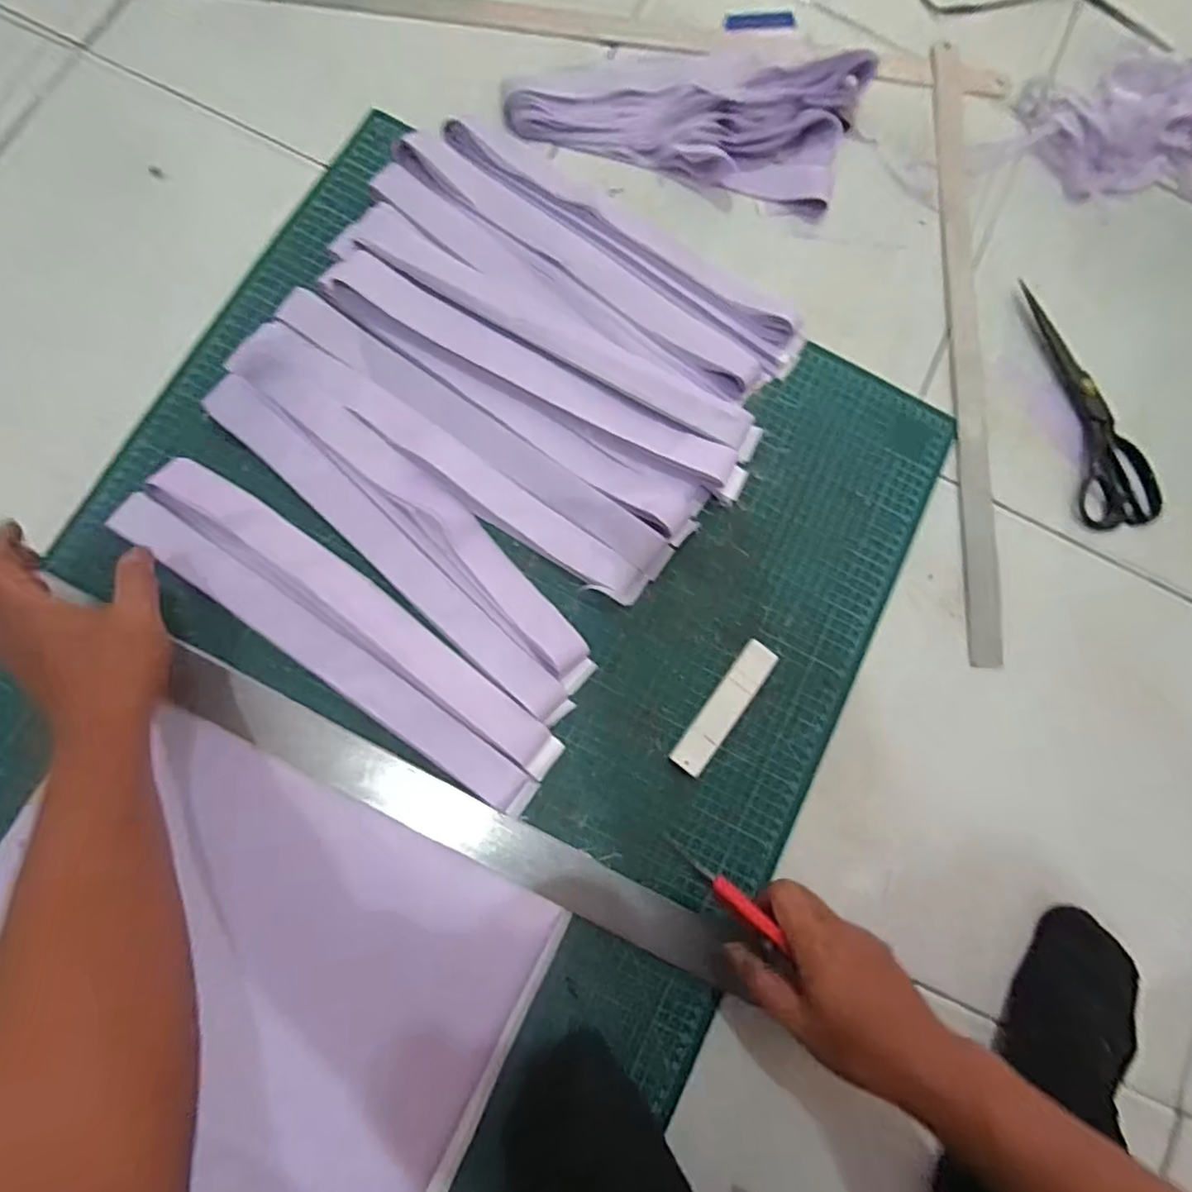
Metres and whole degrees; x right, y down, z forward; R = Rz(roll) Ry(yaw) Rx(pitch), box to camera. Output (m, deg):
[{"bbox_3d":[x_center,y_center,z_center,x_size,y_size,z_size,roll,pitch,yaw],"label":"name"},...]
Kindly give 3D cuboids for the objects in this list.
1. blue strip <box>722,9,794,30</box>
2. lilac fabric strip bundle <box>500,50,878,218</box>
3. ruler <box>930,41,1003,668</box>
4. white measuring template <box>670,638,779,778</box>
[{"bbox_3d":[0.163,-0.573,0.595,0.071,0.006,0.019,-11,82,-6],"label":"blue strip"},{"bbox_3d":[0.086,-0.459,0.555,0.316,0.028,0.151,11,81,-3],"label":"lilac fabric strip bundle"},{"bbox_3d":[0.341,-0.239,0.551,0.031,0.010,0.598,1,81,-5],"label":"ruler"},{"bbox_3d":[0.104,0.089,0.482,0.025,0.011,0.117,37,80,1],"label":"white measuring template"}]

